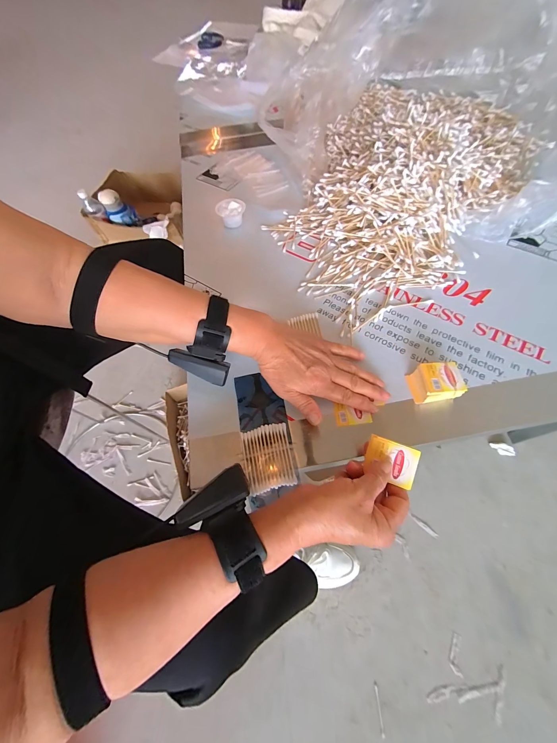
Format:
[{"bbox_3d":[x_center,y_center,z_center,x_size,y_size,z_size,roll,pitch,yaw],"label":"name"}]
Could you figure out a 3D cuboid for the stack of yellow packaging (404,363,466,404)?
[{"bbox_3d":[0.194,0.014,0.342,0.054,0.029,0.042,-4,63,1],"label":"stack of yellow packaging"}]

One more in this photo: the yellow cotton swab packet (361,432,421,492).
[{"bbox_3d":[0.117,0.093,0.289,0.050,0.004,0.040,16,81,25],"label":"yellow cotton swab packet"}]

